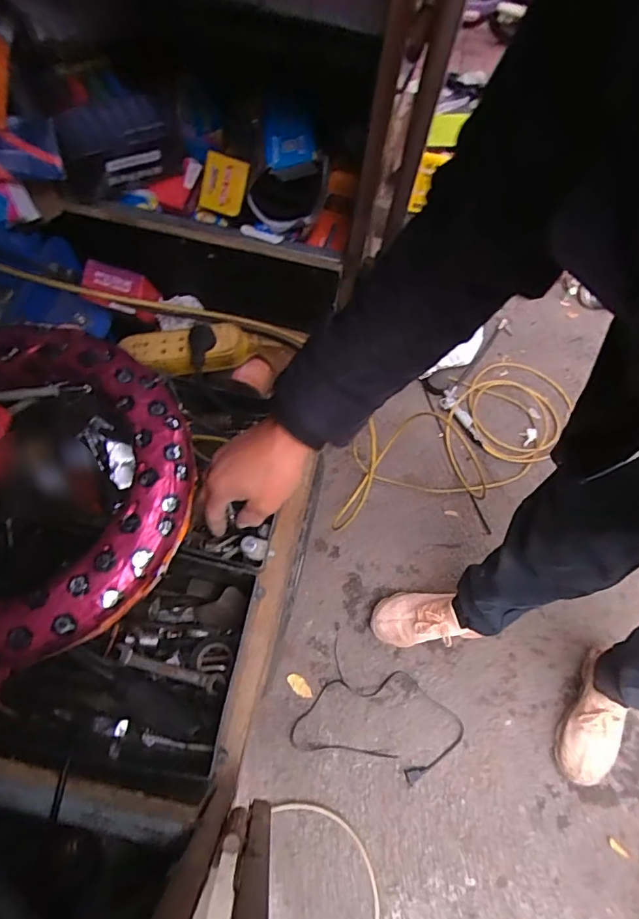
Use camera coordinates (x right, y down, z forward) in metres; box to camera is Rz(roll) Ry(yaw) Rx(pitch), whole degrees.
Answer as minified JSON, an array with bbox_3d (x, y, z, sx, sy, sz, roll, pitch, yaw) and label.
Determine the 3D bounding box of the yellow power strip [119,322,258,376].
[{"bbox_3d":[-0.176,-0.148,0.649,0.182,0.045,0.060,-6,63,-7],"label":"yellow power strip"}]

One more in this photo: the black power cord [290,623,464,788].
[{"bbox_3d":[0.137,0.556,1.042,0.336,0.018,0.253,24,62,10],"label":"black power cord"}]

